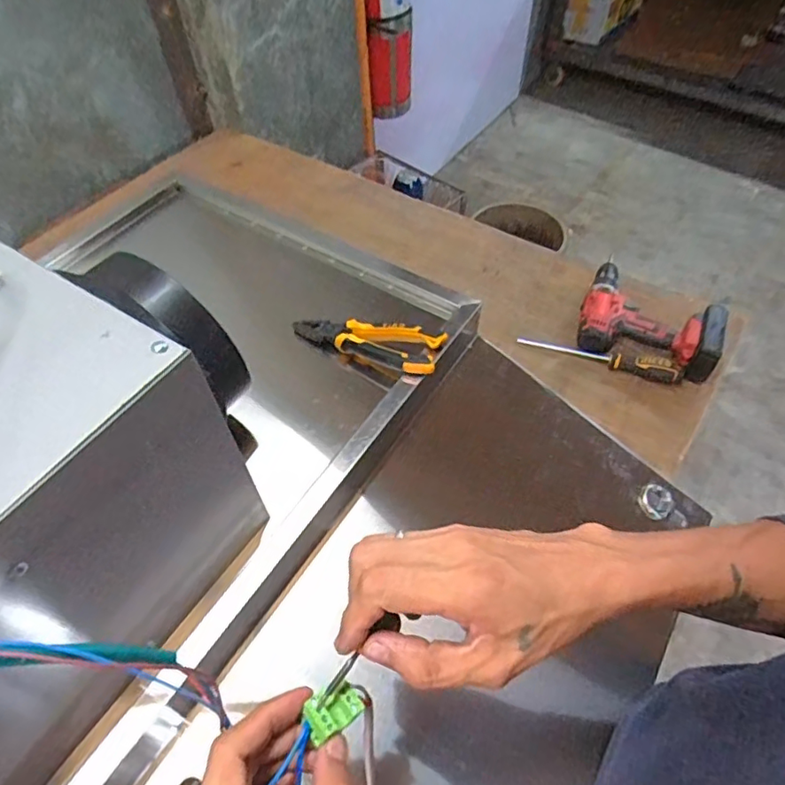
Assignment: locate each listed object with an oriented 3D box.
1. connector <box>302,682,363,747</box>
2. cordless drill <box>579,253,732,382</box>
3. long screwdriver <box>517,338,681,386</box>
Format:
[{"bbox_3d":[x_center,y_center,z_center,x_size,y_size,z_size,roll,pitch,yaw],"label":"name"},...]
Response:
[{"bbox_3d":[-0.033,0.172,0.299,0.030,0.013,0.021,-32,60,-20],"label":"connector"},{"bbox_3d":[0.416,-0.123,0.895,0.208,0.078,0.184,17,57,13],"label":"cordless drill"},{"bbox_3d":[0.327,-0.058,0.876,0.245,0.037,0.025,18,57,13],"label":"long screwdriver"}]

